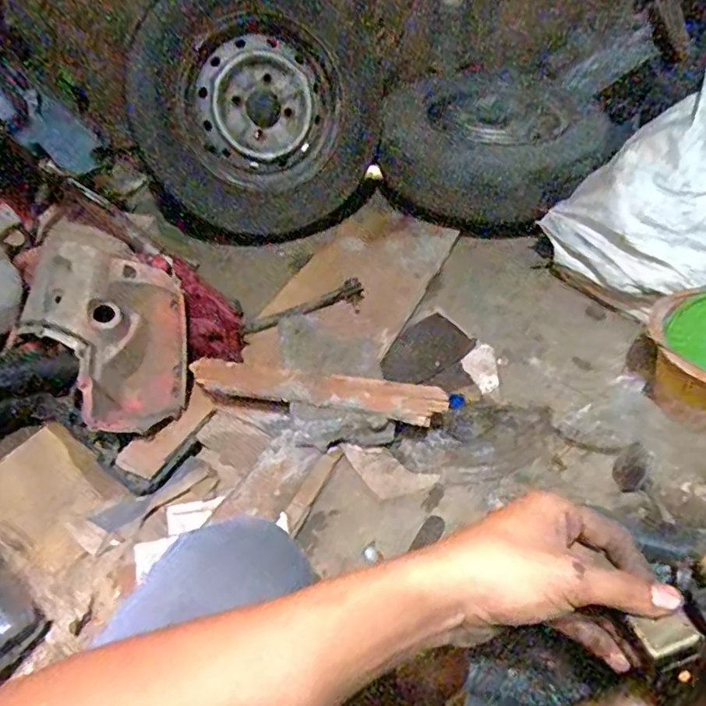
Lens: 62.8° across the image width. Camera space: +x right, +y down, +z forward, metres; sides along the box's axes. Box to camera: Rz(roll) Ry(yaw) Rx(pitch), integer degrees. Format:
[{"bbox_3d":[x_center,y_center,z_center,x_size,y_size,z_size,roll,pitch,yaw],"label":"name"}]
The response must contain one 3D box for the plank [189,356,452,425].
[{"bbox_3d":[-0.060,0.061,0.945,0.419,0.035,0.066,9,47,10],"label":"plank"}]

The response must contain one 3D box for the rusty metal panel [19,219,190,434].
[{"bbox_3d":[-0.397,-0.041,0.958,0.262,0.062,0.316,14,78,-17],"label":"rusty metal panel"}]

